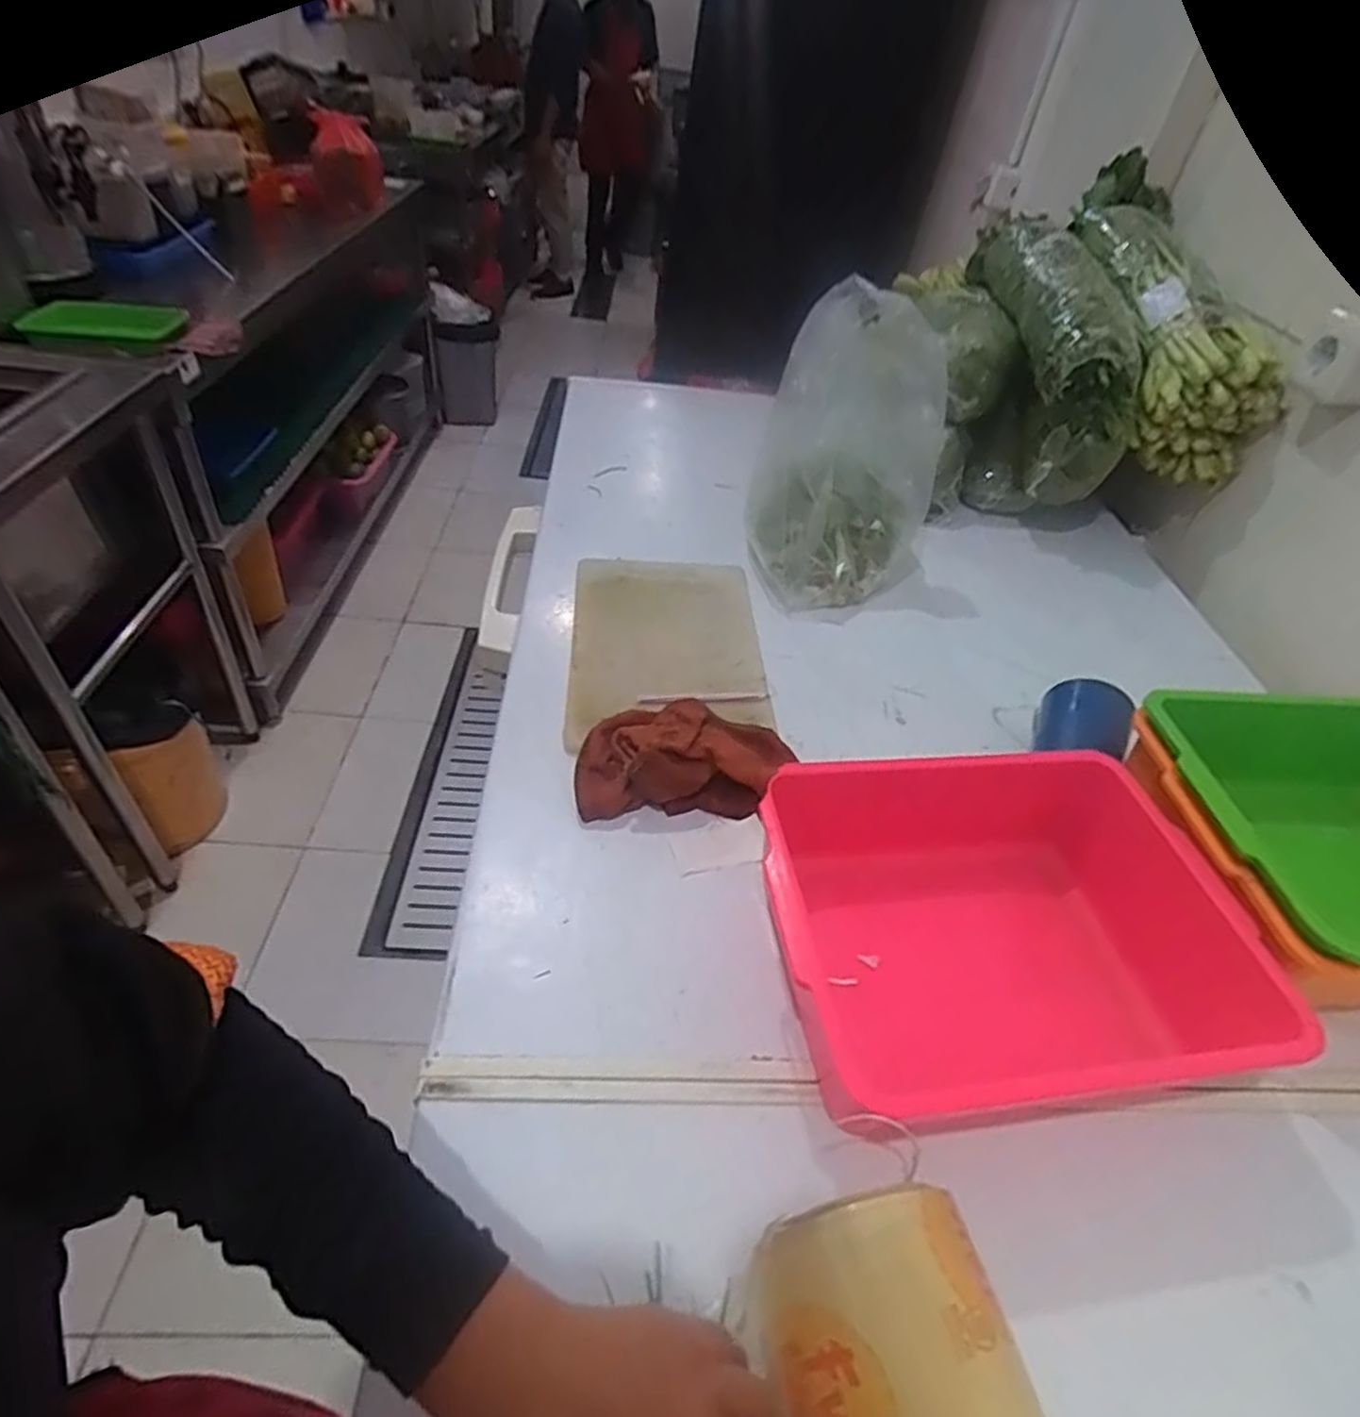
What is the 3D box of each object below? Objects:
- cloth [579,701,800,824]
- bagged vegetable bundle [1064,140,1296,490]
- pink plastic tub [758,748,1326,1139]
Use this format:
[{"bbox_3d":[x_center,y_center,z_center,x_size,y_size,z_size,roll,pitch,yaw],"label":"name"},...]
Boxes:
[{"bbox_3d":[0.003,0.036,0.628,0.175,0.050,0.100,1,44,-11],"label":"cloth"},{"bbox_3d":[0.612,-0.526,0.982,0.152,0.146,0.460,-1,64,-4],"label":"bagged vegetable bundle"},{"bbox_3d":[0.209,0.143,0.507,0.299,0.092,0.223,1,44,-11],"label":"pink plastic tub"}]

